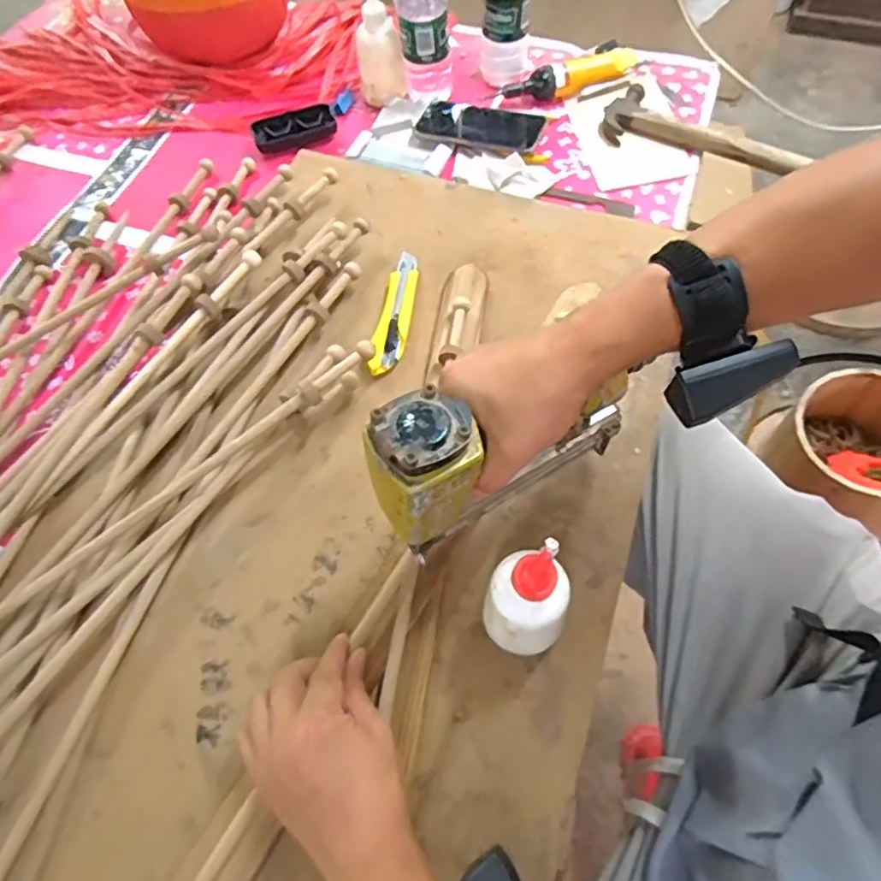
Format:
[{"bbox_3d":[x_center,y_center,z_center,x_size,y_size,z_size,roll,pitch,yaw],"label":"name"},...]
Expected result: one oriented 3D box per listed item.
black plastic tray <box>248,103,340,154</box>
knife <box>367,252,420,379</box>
[{"bbox_3d":[-0.191,-0.410,0.812,0.108,0.029,0.042,-20,63,-7],"label":"black plastic tray"},{"bbox_3d":[-0.046,-0.137,0.656,0.033,0.012,0.155,6,63,7],"label":"knife"}]

